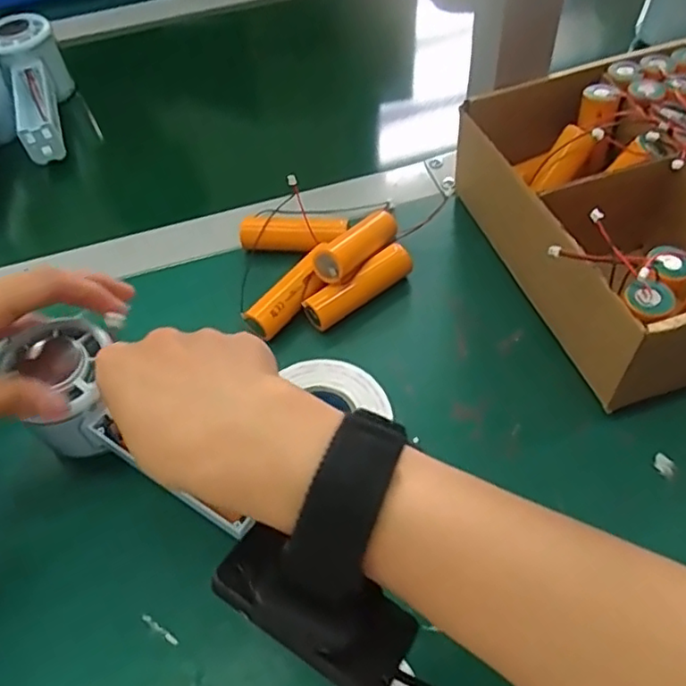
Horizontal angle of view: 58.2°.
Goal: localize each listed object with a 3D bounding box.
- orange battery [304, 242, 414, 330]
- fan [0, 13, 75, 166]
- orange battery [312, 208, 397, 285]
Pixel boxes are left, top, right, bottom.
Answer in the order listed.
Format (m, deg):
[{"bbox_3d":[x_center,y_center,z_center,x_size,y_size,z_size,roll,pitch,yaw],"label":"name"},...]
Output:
[{"bbox_3d":[0.010,-0.033,0.382,0.073,0.023,0.018,-29,57,-18],"label":"orange battery"},{"bbox_3d":[-0.256,-0.207,0.518,0.050,0.058,0.143,-17,67,-10],"label":"fan"},{"bbox_3d":[0.012,-0.063,0.387,0.021,0.020,0.078,28,46,21],"label":"orange battery"}]

